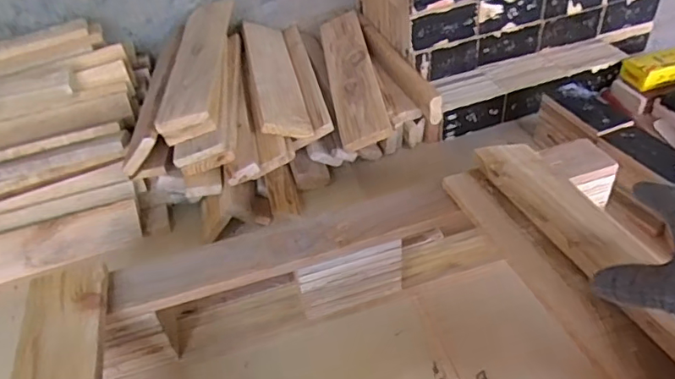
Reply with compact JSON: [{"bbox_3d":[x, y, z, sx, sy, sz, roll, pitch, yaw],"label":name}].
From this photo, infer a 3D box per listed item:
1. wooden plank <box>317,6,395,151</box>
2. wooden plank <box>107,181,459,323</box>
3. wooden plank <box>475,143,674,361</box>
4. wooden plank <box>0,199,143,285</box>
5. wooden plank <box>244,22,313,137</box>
[{"bbox_3d":[0.022,-0.198,0.896,0.077,0.021,0.352,-20,46,11],"label":"wooden plank"},{"bbox_3d":[-0.048,0.058,0.570,0.381,0.030,0.070,-17,41,-11],"label":"wooden plank"},{"bbox_3d":[0.249,0.055,0.482,0.079,0.021,0.349,-18,43,-12],"label":"wooden plank"},{"bbox_3d":[-0.447,0.092,0.721,0.349,0.016,0.072,-15,65,-14],"label":"wooden plank"},{"bbox_3d":[-0.104,-0.194,0.878,0.077,0.011,0.359,9,37,-22],"label":"wooden plank"}]

